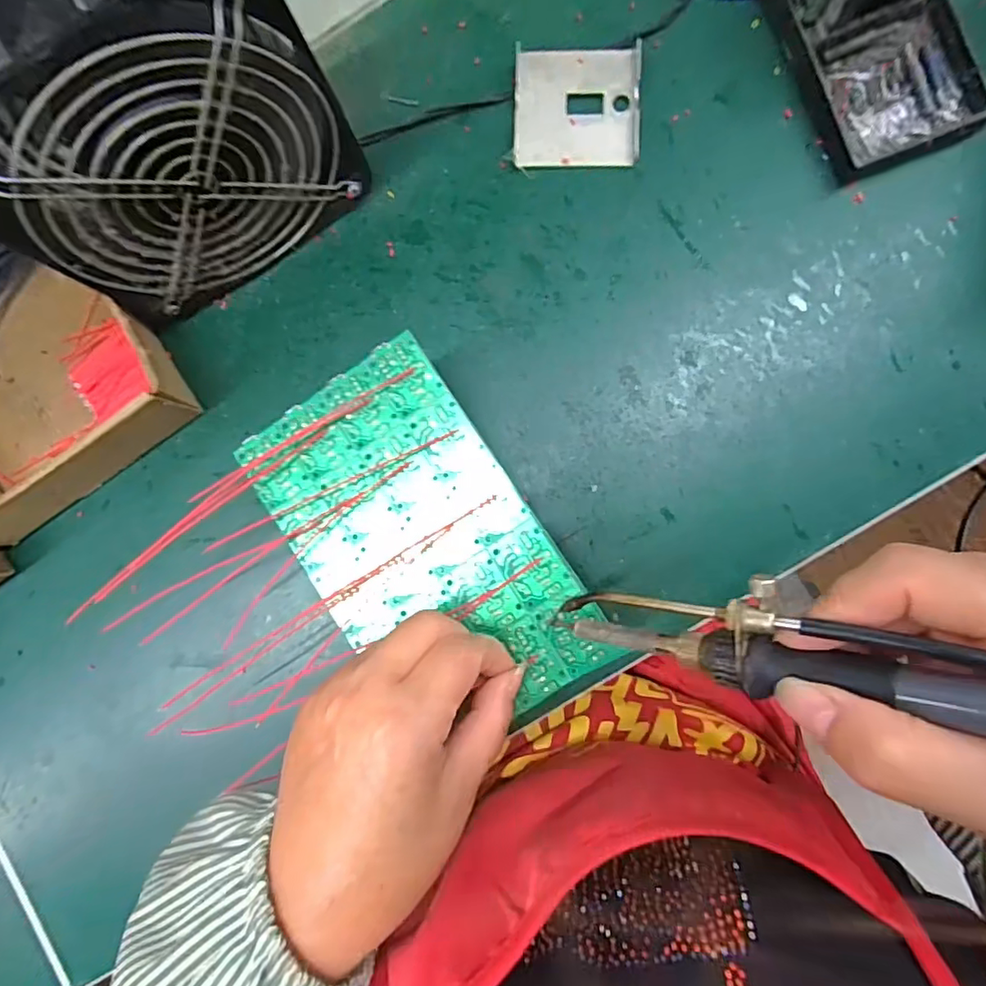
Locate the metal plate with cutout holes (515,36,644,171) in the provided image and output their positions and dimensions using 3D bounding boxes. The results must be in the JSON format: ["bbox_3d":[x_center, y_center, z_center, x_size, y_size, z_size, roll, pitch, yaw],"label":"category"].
[{"bbox_3d":[0.048,-0.219,0.322,0.070,0.011,0.064,0,88,5],"label":"metal plate with cutout holes"}]

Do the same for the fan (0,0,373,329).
[{"bbox_3d":[-0.149,-0.166,0.265,0.150,0.152,0.063,-31,86,3],"label":"fan"}]

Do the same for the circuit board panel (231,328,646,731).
[{"bbox_3d":[-0.031,0.027,0.264,0.102,0.004,0.181,-35,85,3],"label":"circuit board panel"}]

